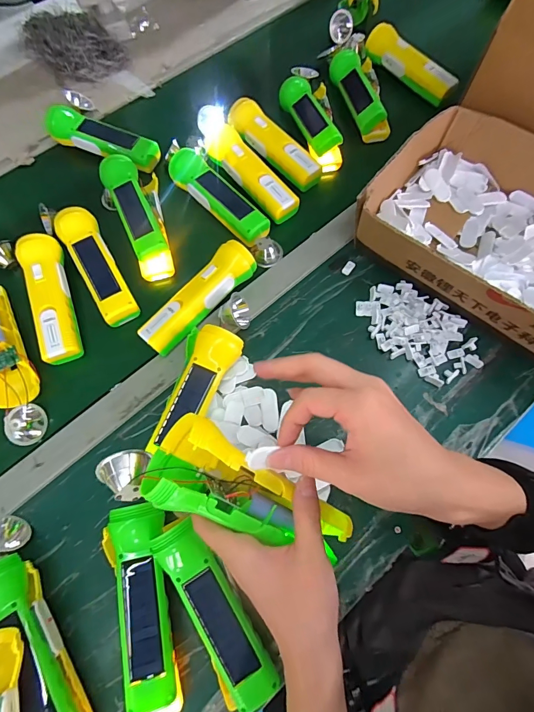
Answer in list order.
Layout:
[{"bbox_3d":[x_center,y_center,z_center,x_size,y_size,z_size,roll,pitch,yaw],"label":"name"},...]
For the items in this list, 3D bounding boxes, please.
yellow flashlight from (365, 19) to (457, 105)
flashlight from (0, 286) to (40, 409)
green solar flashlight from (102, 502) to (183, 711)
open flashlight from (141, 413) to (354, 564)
[{"bbox_3d":[0.227,-0.472,0.602,0.166,0.037,0.044,42,75,14],"label":"yellow flashlight"},{"bbox_3d":[-0.319,-0.015,0.448,0.051,0.032,0.170,-26,72,-9],"label":"flashlight"},{"bbox_3d":[-0.116,0.231,0.347,0.058,0.043,0.173,-10,70,-3],"label":"green solar flashlight"},{"bbox_3d":[-0.005,0.106,0.280,0.161,0.056,0.058,31,74,-14],"label":"open flashlight"}]

